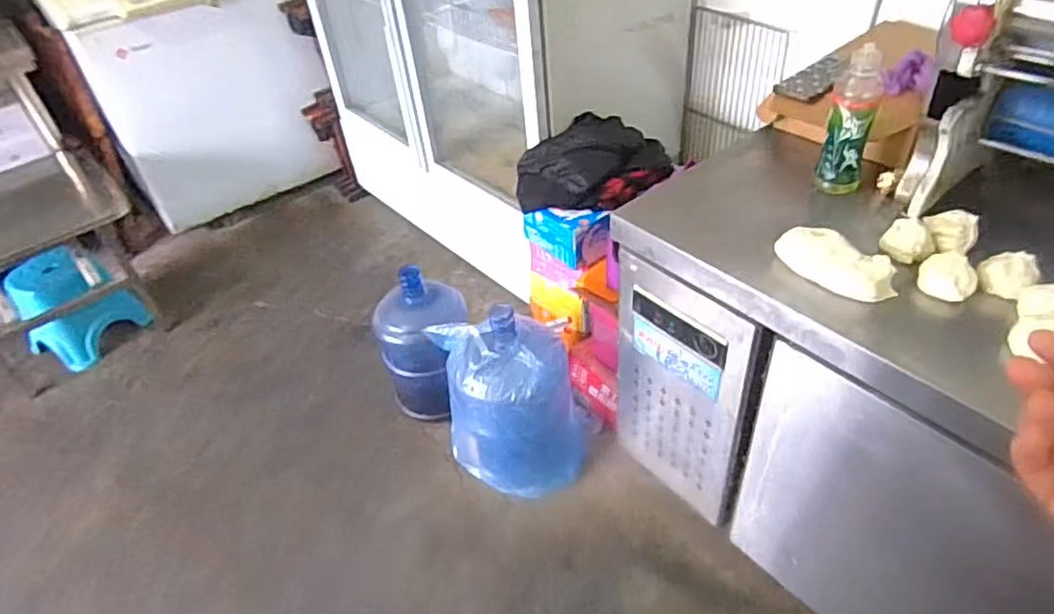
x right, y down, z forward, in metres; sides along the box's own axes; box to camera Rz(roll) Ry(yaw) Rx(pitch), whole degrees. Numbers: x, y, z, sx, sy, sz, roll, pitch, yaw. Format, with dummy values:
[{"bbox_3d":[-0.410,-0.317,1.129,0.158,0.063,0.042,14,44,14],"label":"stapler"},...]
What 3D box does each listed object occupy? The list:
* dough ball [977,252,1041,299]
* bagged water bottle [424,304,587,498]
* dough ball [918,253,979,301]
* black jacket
[{"bbox_3d":[0.636,-0.041,0.855,0.067,0.047,0.065,-3,42,3],"label":"dough ball"},{"bbox_3d":[-0.018,0.236,1.550,0.344,0.442,0.320,-3,41,3],"label":"bagged water bottle"},{"bbox_3d":[0.560,-0.041,0.860,0.070,0.040,0.066,26,50,31],"label":"dough ball"},{"bbox_3d":[0.164,-0.348,1.556,0.359,0.136,0.265,1,42,8],"label":"black jacket"}]

